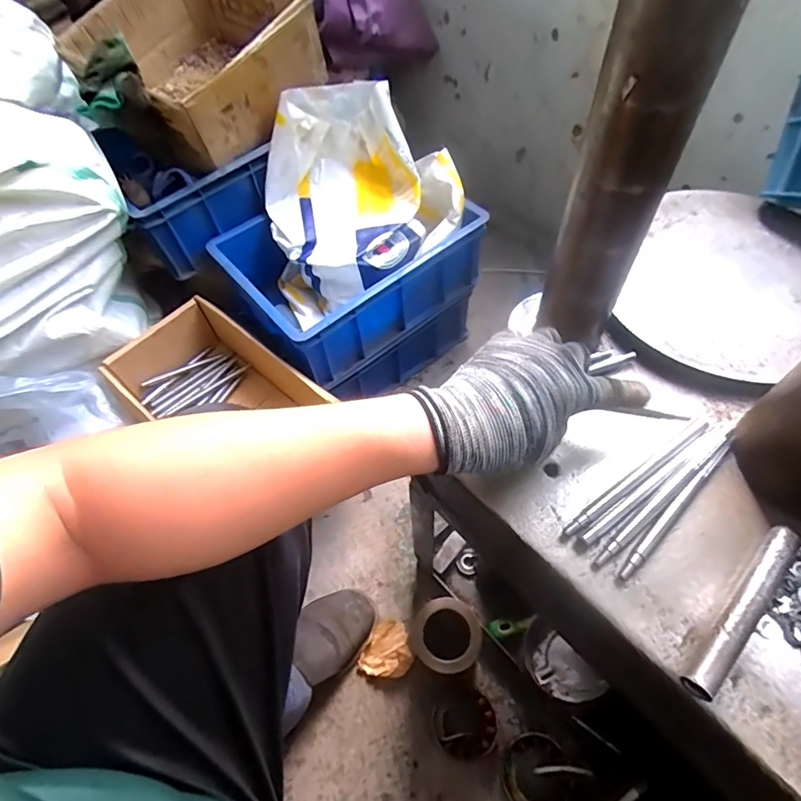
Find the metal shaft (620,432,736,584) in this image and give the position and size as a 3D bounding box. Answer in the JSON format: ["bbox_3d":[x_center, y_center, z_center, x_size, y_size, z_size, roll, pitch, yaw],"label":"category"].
[{"bbox_3d":[0.220,0.082,0.399,0.152,0.013,0.011,-41,64,-20],"label":"metal shaft"}]

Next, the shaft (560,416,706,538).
[{"bbox_3d":[0.199,0.061,0.417,0.164,0.008,0.010,-32,61,-16],"label":"shaft"}]

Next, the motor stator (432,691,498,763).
[{"bbox_3d":[0.090,0.444,0.689,0.082,0.039,0.076,-2,58,2],"label":"motor stator"}]

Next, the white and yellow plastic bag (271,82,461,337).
[{"bbox_3d":[-0.072,-0.339,0.867,0.322,0.244,0.290,-16,58,-7],"label":"white and yellow plastic bag"}]

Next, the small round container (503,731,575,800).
[{"bbox_3d":[0.174,0.479,0.648,0.083,0.048,0.081,-2,58,2],"label":"small round container"}]

